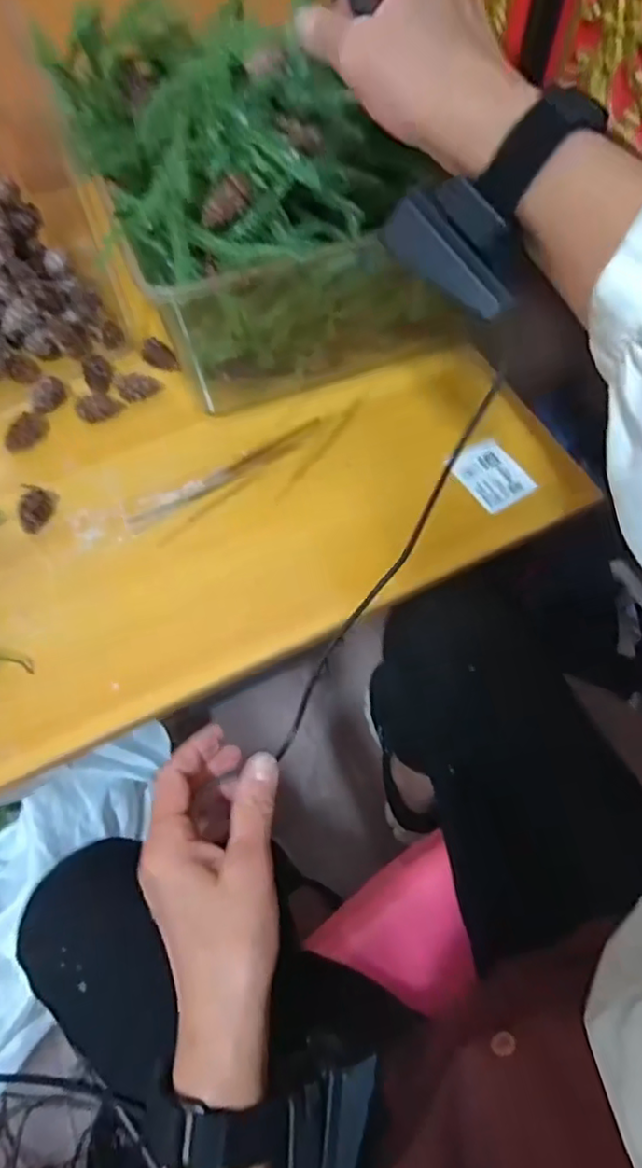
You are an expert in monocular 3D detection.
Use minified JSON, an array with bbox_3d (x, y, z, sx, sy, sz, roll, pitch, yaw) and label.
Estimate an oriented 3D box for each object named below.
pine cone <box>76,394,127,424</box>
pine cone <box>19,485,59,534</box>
[{"bbox_3d":[-0.186,-0.149,0.517,0.034,0.017,0.018,-35,70,-17],"label":"pine cone"},{"bbox_3d":[-0.219,-0.059,0.471,0.021,0.019,0.035,5,64,1],"label":"pine cone"}]

